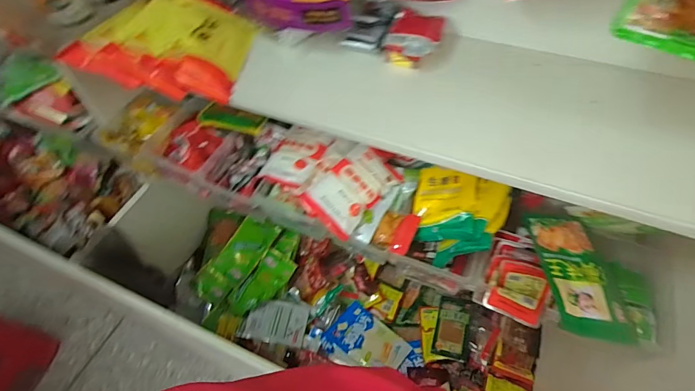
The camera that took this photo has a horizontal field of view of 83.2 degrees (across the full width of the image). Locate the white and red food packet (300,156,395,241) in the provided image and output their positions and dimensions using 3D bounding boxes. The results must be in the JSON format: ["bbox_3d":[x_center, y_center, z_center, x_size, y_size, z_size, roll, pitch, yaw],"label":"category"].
[{"bbox_3d":[0.000,-0.005,0.751,0.117,0.025,0.145,44,83,8],"label":"white and red food packet"}]

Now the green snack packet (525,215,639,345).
[{"bbox_3d":[0.371,0.124,0.630,0.134,0.023,0.203,9,55,-10],"label":"green snack packet"}]

